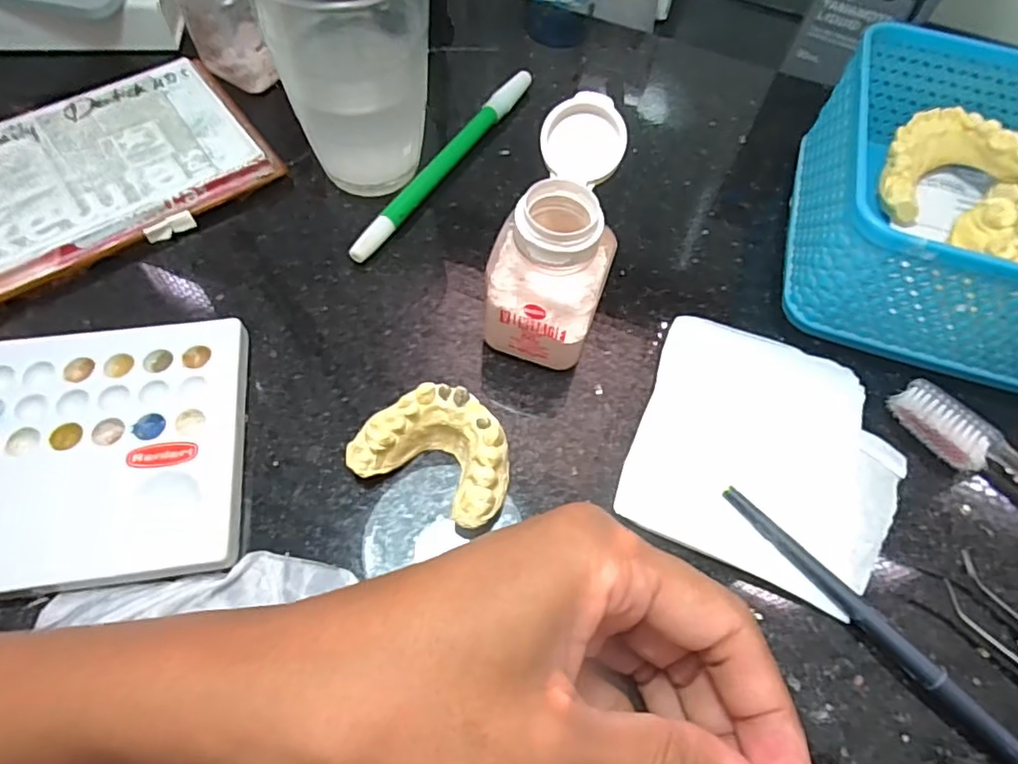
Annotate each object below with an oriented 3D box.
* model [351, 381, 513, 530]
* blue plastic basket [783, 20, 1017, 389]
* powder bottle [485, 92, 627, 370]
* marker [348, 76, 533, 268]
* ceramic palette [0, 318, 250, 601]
[{"bbox_3d":[-0.024,0.024,0.209,0.054,0.025,0.038,24,64,10],"label":"model"},{"bbox_3d":[0.196,-0.073,0.251,0.130,0.063,0.130,14,62,4],"label":"blue plastic basket"},{"bbox_3d":[0.019,-0.051,0.222,0.041,0.076,0.066,16,63,6],"label":"powder bottle"},{"bbox_3d":[-0.029,-0.106,0.285,0.009,0.011,0.143,30,65,12],"label":"marker"},{"bbox_3d":[-0.171,0.027,0.203,0.152,0.015,0.090,-7,63,-6],"label":"ceramic palette"}]

